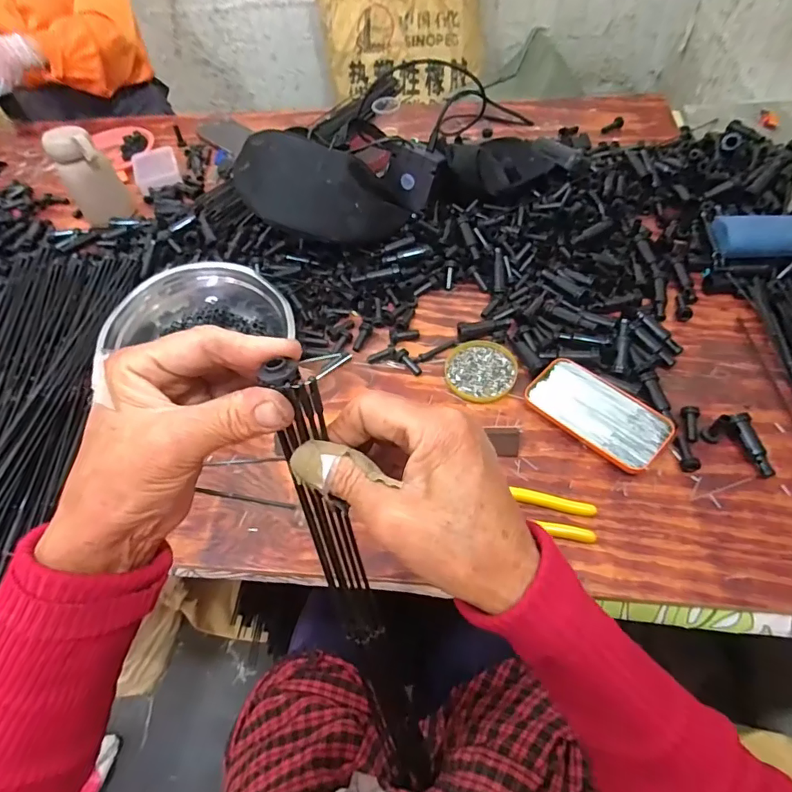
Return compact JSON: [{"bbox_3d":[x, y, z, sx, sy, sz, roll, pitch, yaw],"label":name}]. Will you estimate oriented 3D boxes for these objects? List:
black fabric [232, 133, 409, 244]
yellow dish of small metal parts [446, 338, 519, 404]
[{"bbox_3d":[-0.096,-0.280,0.670,0.240,0.098,0.096,16,54,-17],"label":"black fabric"},{"bbox_3d":[0.102,-0.031,0.589,0.081,0.007,0.086,-3,56,4],"label":"yellow dish of small metal parts"}]

